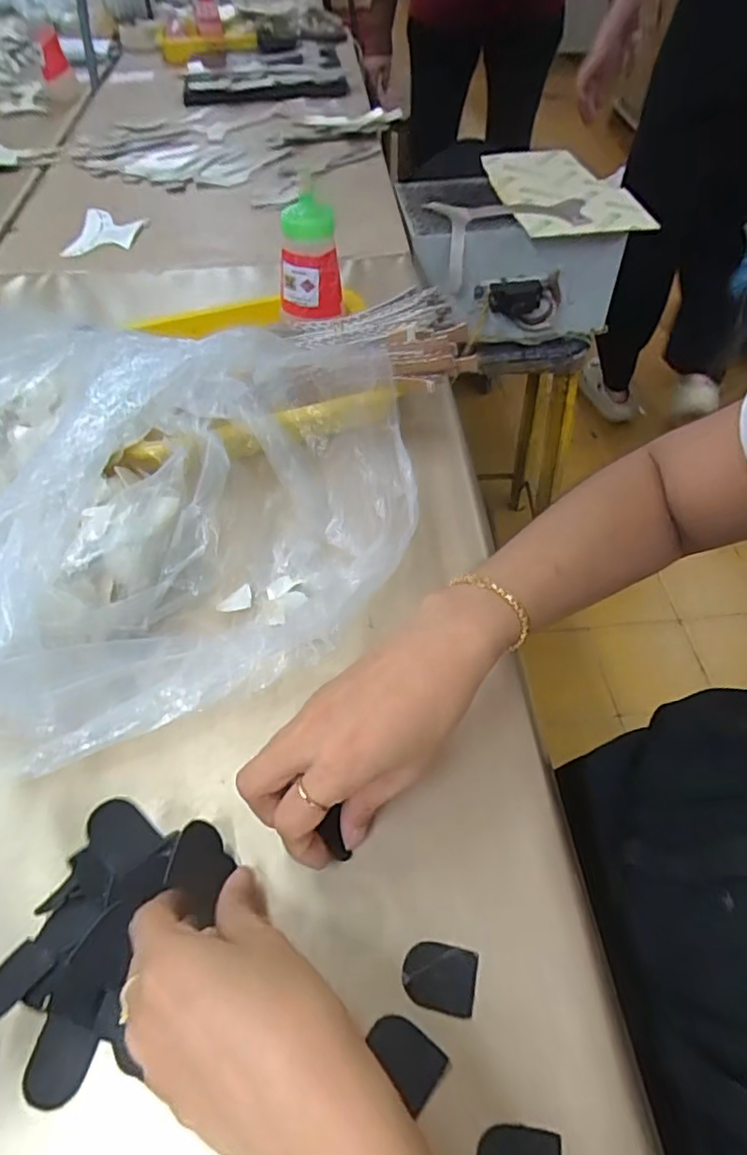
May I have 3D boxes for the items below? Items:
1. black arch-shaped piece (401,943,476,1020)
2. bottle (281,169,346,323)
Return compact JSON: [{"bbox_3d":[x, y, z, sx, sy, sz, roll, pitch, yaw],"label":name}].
[{"bbox_3d":[0.031,0.190,0.290,0.034,0.004,0.027,10,53,8],"label":"black arch-shaped piece"},{"bbox_3d":[-0.053,-0.282,0.526,0.041,0.102,0.049,35,60,25],"label":"bottle"}]

